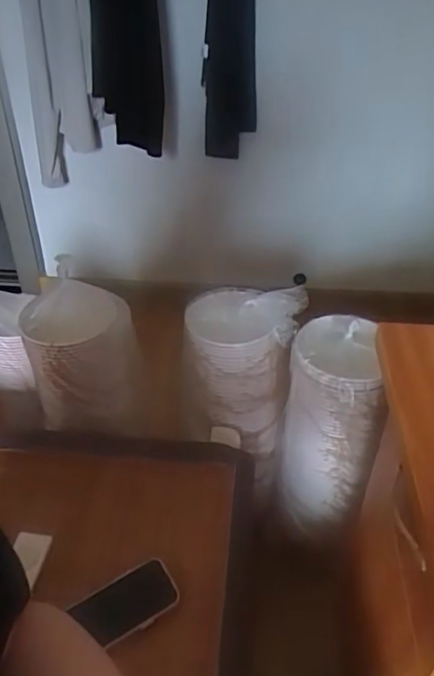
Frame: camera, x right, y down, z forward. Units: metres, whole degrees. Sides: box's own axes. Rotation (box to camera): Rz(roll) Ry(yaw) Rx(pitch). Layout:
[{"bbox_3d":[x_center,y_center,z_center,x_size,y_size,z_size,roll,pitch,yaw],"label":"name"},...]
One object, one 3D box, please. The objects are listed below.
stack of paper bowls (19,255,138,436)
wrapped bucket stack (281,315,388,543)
[{"bbox_3d":[-0.240,0.024,0.998,0.189,0.276,0.164,-12,40,-16],"label":"stack of paper bowls"},{"bbox_3d":[0.193,0.179,1.007,0.147,0.424,0.154,5,39,5],"label":"wrapped bucket stack"}]

